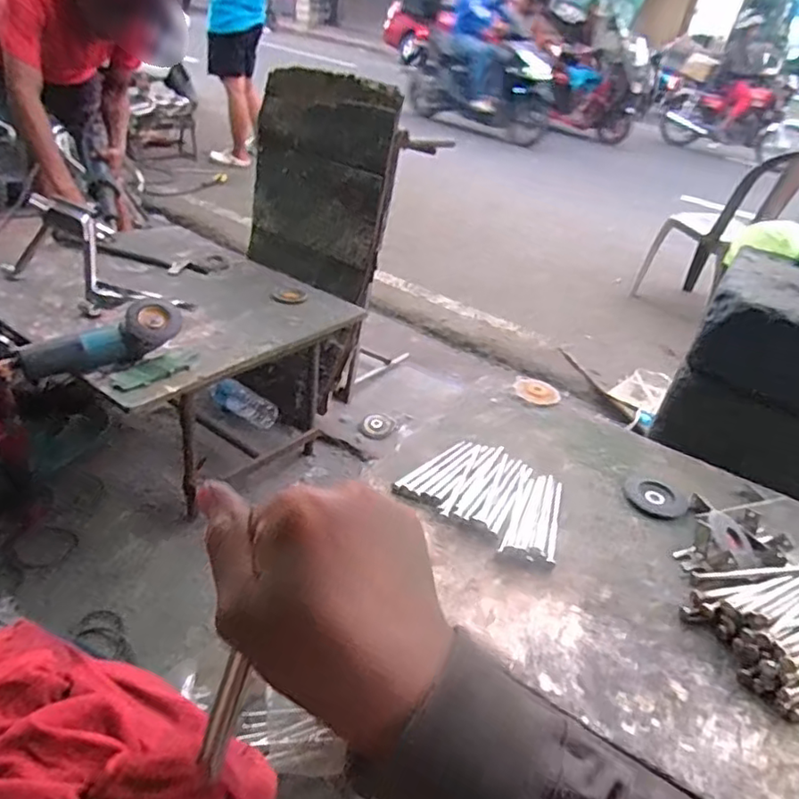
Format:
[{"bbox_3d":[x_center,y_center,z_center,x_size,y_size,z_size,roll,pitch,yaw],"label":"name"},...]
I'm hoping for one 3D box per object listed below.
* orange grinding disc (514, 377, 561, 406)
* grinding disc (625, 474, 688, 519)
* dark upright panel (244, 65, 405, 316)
[{"bbox_3d":[0.265,-0.018,1.169,0.069,0.016,0.090,-12,40,-30],"label":"orange grinding disc"},{"bbox_3d":[0.408,0.153,0.950,0.092,0.008,0.092,7,34,-5],"label":"grinding disc"},{"bbox_3d":[-0.209,-0.564,1.571,0.427,0.522,0.035,23,24,18],"label":"dark upright panel"}]

